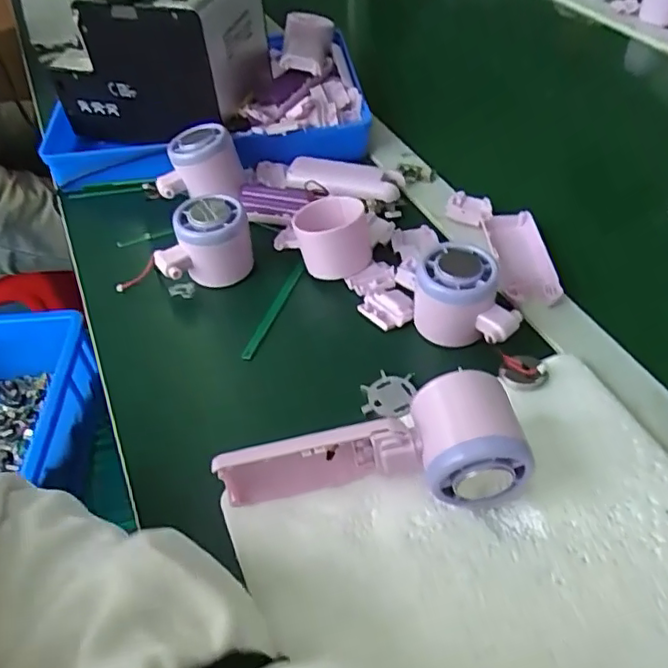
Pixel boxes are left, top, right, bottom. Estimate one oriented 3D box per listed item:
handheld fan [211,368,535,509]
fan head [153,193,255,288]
[{"bbox_3d":[0.024,0.072,0.317,0.162,0.059,0.061,-15,48,-11],"label":"handheld fan"},{"bbox_3d":[-0.105,-0.071,0.476,0.075,0.062,0.054,-13,48,-9],"label":"fan head"}]

